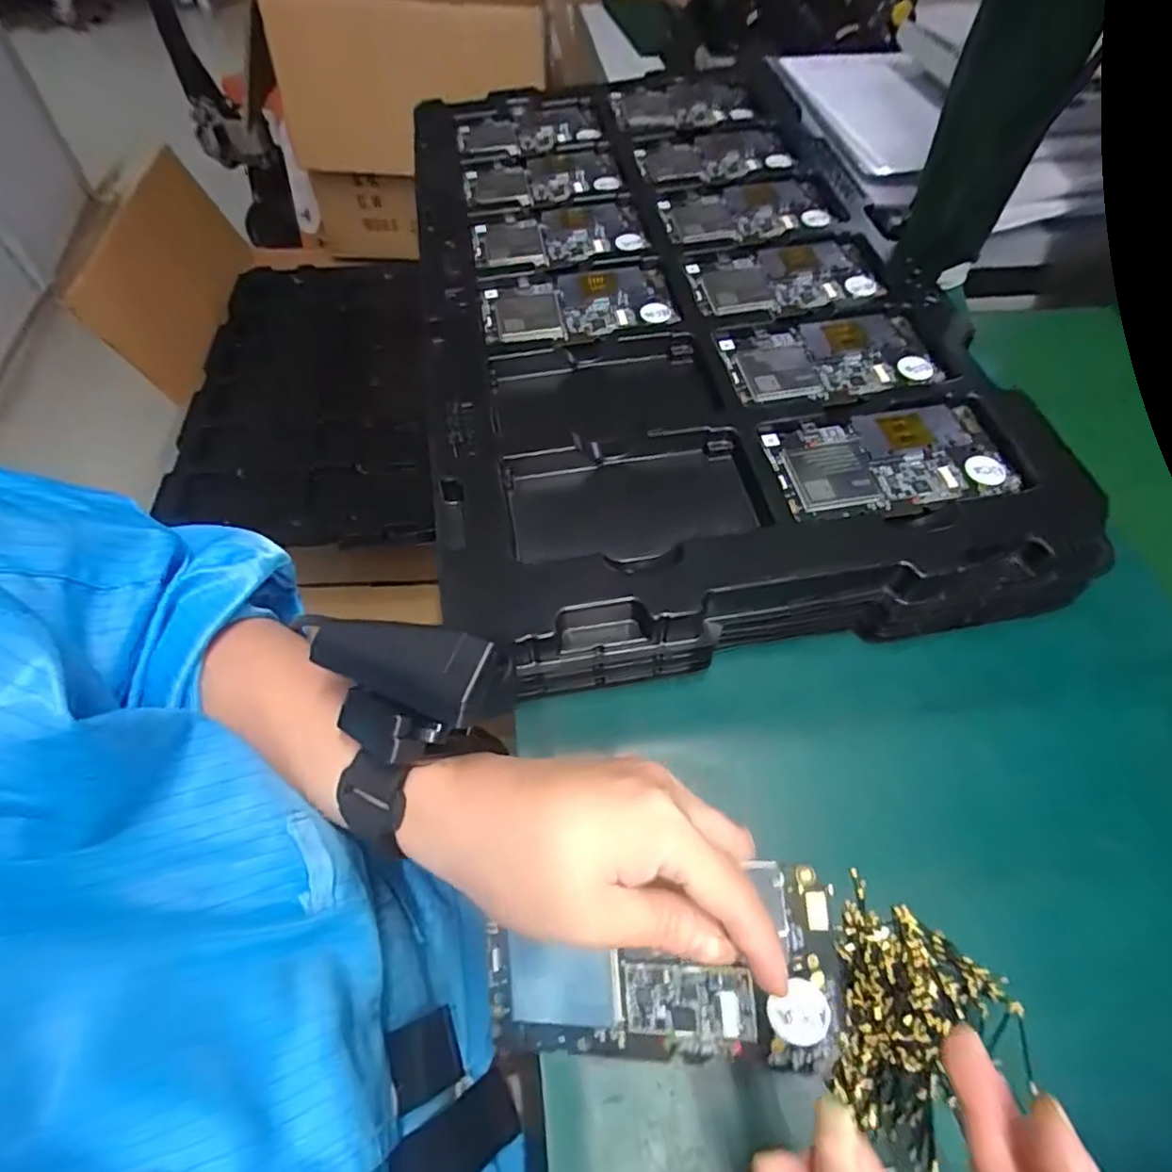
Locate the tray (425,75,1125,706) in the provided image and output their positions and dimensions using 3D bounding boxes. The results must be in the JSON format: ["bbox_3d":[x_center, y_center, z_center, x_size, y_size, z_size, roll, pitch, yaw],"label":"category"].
[{"bbox_3d":[0.055,-0.212,0.436,0.325,0.050,0.559,-7,59,-7],"label":"tray"}]

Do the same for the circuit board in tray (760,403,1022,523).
[{"bbox_3d":[0.164,-0.069,0.333,0.123,0.006,0.067,-7,59,-6],"label":"circuit board in tray"}]

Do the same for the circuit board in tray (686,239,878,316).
[{"bbox_3d":[0.137,-0.212,0.424,0.123,0.009,0.066,-10,60,-9],"label":"circuit board in tray"}]

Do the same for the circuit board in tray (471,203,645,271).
[{"bbox_3d":[-0.021,-0.258,0.452,0.121,0.009,0.075,-14,60,-11],"label":"circuit board in tray"}]

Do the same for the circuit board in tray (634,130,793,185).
[{"bbox_3d":[0.104,-0.358,0.510,0.118,0.010,0.072,-8,59,-7],"label":"circuit board in tray"}]

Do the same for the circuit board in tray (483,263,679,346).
[{"bbox_3d":[-0.004,-0.187,0.411,0.126,0.010,0.067,-10,59,-8],"label":"circuit board in tray"}]

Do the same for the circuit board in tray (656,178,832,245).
[{"bbox_3d":[0.119,-0.286,0.465,0.126,0.006,0.077,-12,60,-9],"label":"circuit board in tray"}]

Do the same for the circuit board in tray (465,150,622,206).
[{"bbox_3d":[-0.037,-0.334,0.507,0.124,0.017,0.075,-5,59,-5],"label":"circuit board in tray"}]

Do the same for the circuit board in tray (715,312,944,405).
[{"bbox_3d":[0.148,-0.143,0.377,0.121,0.007,0.065,-6,59,-6],"label":"circuit board in tray"}]

